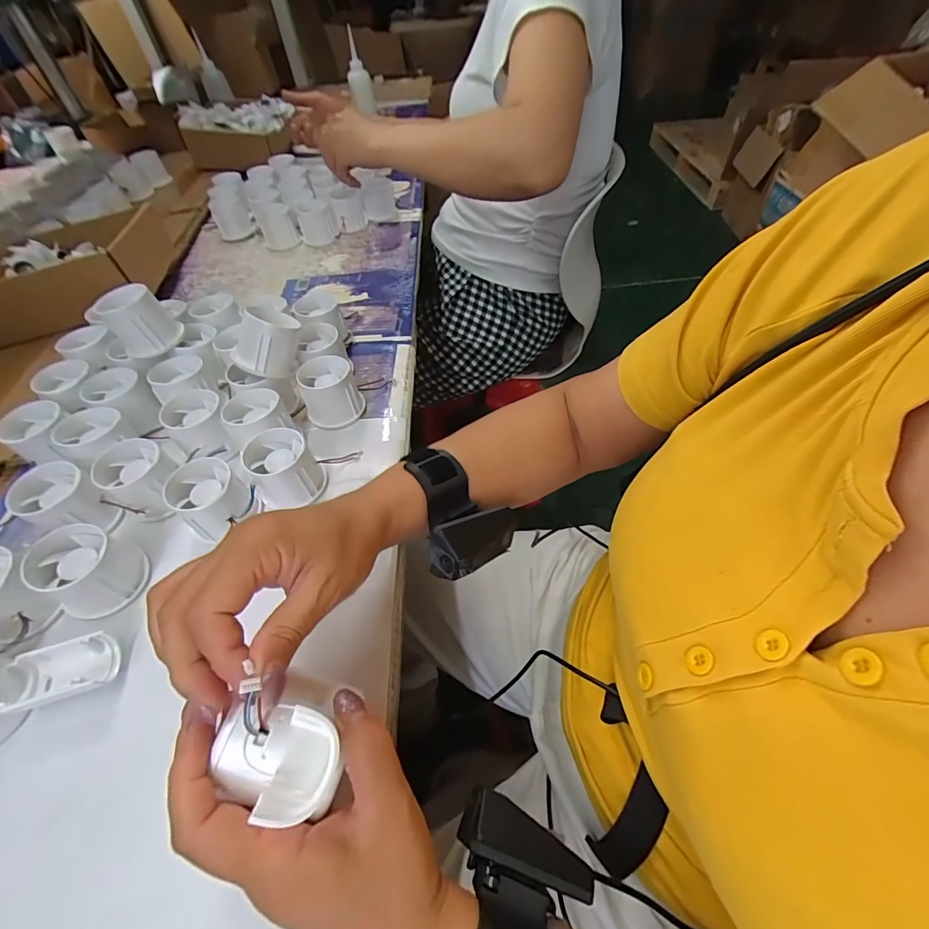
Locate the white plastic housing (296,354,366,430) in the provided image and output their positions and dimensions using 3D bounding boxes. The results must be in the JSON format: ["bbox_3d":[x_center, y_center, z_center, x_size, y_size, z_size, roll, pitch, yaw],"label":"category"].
[{"bbox_3d":[-0.134,-0.072,0.423,0.055,0.052,0.049,-21,54,-12],"label":"white plastic housing"}]

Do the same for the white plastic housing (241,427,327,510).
[{"bbox_3d":[-0.156,0.005,0.366,0.055,0.050,0.053,-2,52,3],"label":"white plastic housing"}]

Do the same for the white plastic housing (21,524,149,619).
[{"bbox_3d":[-0.278,0.079,0.312,0.050,0.053,0.054,-2,52,3],"label":"white plastic housing"}]

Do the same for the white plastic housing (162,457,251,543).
[{"bbox_3d":[-0.207,0.030,0.349,0.053,0.049,0.052,-2,52,3],"label":"white plastic housing"}]

